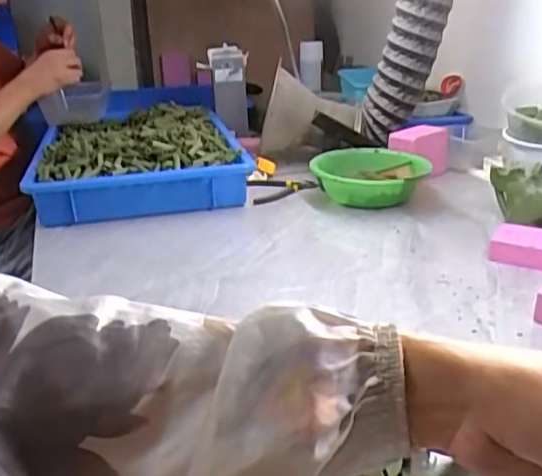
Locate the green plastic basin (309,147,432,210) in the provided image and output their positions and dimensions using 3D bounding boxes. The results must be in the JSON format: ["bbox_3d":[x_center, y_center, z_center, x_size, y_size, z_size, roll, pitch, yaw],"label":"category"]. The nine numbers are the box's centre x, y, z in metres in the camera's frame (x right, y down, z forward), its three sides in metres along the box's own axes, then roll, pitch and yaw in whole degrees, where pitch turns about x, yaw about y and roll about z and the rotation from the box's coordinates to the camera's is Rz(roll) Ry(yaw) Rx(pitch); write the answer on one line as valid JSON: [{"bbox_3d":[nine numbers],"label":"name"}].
[{"bbox_3d":[0.169,-0.100,1.047,0.188,0.067,0.199,-2,22,1],"label":"green plastic basin"}]

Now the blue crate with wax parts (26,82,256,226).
[{"bbox_3d":[-0.274,-0.178,1.228,0.383,0.106,0.551,-7,23,-14],"label":"blue crate with wax parts"}]

